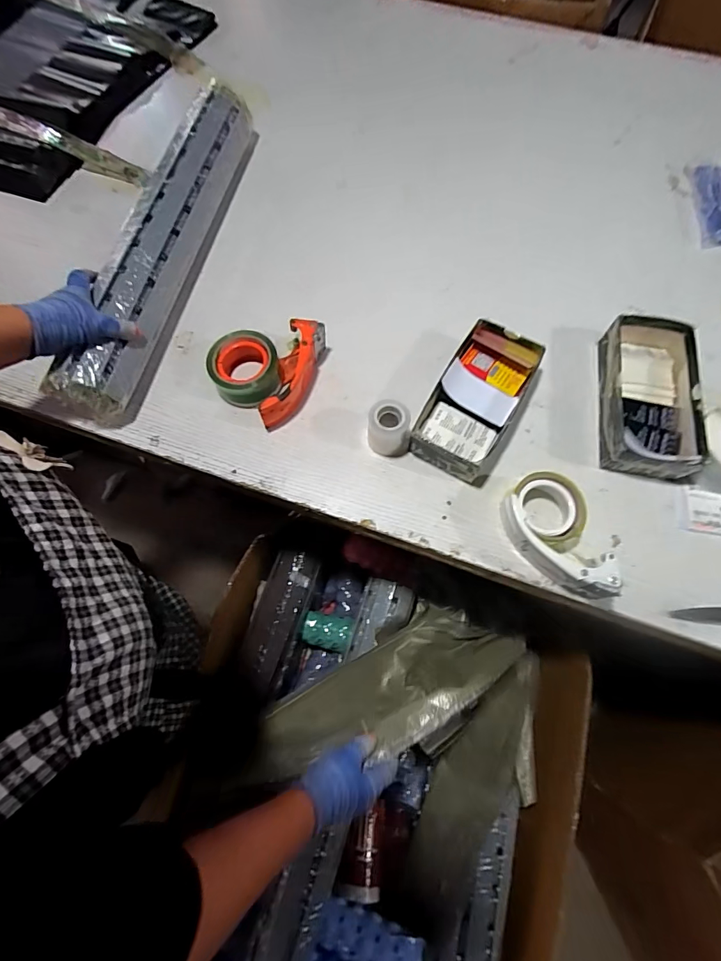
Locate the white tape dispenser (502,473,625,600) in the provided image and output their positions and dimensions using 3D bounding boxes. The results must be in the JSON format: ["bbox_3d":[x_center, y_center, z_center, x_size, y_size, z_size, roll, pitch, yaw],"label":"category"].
[{"bbox_3d":[0.235,0.071,0.523,0.095,0.052,0.159,-15,70,-5],"label":"white tape dispenser"}]

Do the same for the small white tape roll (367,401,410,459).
[{"bbox_3d":[0.038,-0.068,0.574,0.056,0.064,0.054,0,69,1],"label":"small white tape roll"}]

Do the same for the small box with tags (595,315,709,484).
[{"bbox_3d":[0.400,-0.119,0.598,0.120,0.042,0.233,9,69,6],"label":"small box with tags"}]

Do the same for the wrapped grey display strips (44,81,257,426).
[{"bbox_3d":[-0.282,-0.365,0.652,0.087,0.107,0.596,12,73,6],"label":"wrapped grey display strips"}]

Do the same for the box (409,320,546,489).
[{"bbox_3d":[0.161,-0.112,0.599,0.118,0.050,0.218,25,71,10],"label":"box"}]

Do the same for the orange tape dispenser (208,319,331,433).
[{"bbox_3d":[-0.127,-0.165,0.614,0.128,0.067,0.150,33,73,12],"label":"orange tape dispenser"}]

